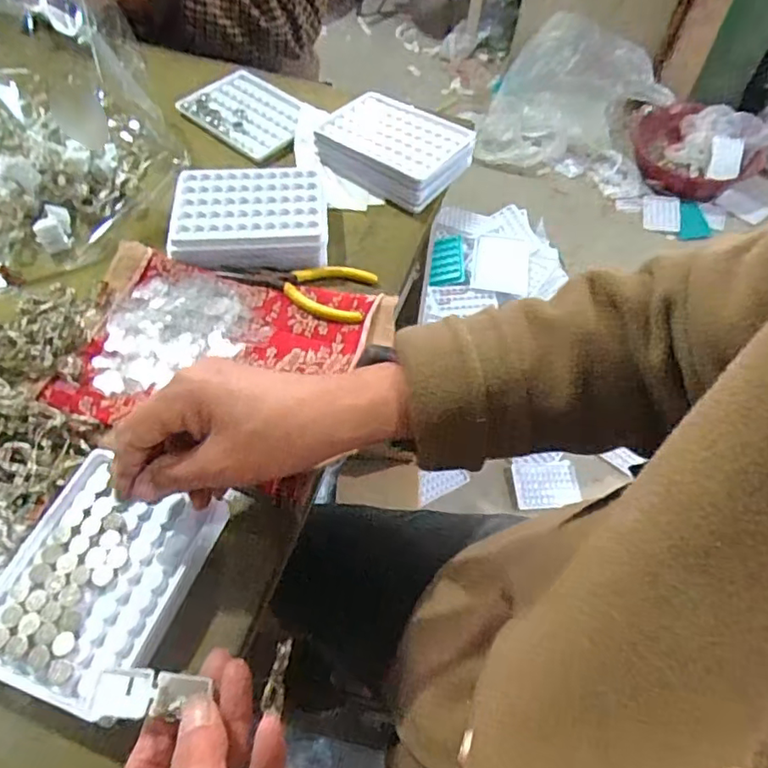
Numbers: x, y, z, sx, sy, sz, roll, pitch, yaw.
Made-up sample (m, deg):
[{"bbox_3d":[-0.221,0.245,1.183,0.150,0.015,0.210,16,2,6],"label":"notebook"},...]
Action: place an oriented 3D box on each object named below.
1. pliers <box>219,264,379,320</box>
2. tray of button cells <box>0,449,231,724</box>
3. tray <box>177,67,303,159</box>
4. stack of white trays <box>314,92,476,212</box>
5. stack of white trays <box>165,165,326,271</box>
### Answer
[{"bbox_3d":[-0.071,-0.078,0.474,0.120,0.018,0.063,7,56,2],"label":"pliers"},{"bbox_3d":[-0.164,0.108,0.334,0.102,0.017,0.122,18,57,9],"label":"tray of button cells"},{"bbox_3d":[-0.140,-0.282,0.603,0.126,0.006,0.092,37,62,19],"label":"tray"},{"bbox_3d":[0.011,-0.226,0.559,0.133,0.033,0.095,29,59,15],"label":"stack of white trays"},{"bbox_3d":[-0.113,-0.142,0.496,0.123,0.030,0.094,-3,56,-6],"label":"stack of white trays"}]

